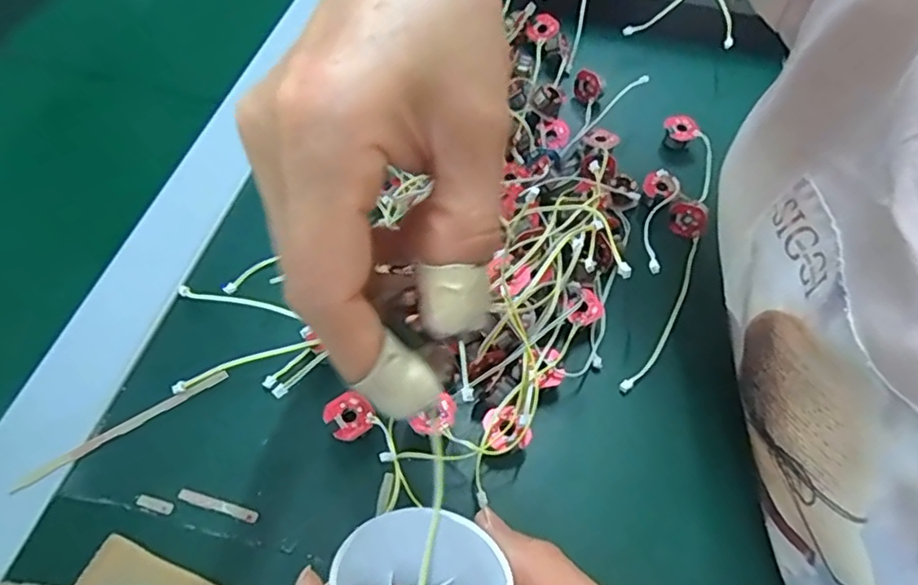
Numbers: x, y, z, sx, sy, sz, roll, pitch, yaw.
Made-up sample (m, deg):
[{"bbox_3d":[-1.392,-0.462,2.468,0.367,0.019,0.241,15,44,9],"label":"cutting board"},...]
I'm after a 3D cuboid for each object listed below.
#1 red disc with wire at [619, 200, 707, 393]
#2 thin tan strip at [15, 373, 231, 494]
[{"bbox_3d":[0.104,0.000,0.309,0.021,0.019,0.111,22,57,5],"label":"red disc with wire"},{"bbox_3d":[-0.141,0.056,0.265,0.088,0.004,0.005,-29,66,-24],"label":"thin tan strip"}]

